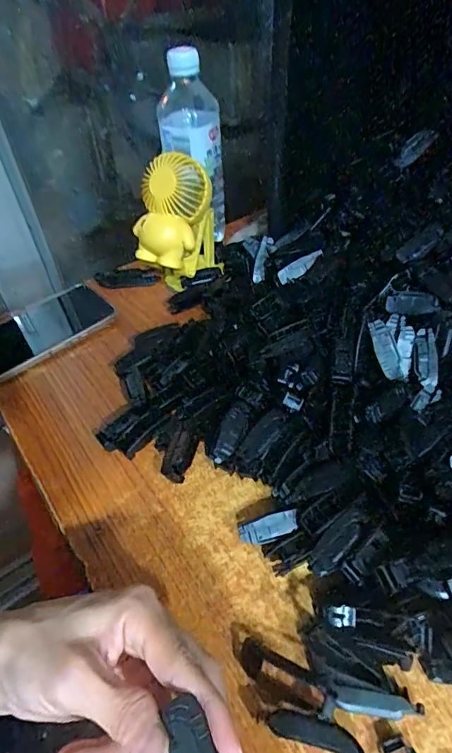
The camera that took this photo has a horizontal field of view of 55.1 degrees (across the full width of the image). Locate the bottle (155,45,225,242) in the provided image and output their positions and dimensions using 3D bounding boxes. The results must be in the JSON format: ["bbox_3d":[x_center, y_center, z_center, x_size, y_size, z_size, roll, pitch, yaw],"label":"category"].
[{"bbox_3d":[-0.036,-0.260,0.512,0.074,0.199,0.063,23,53,24],"label":"bottle"}]

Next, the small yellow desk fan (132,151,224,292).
[{"bbox_3d":[-0.054,-0.150,0.458,0.082,0.144,0.081,-5,47,0],"label":"small yellow desk fan"}]

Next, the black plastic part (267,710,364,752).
[{"bbox_3d":[0.048,0.189,0.229,0.050,0.005,0.013,14,50,17],"label":"black plastic part"}]

